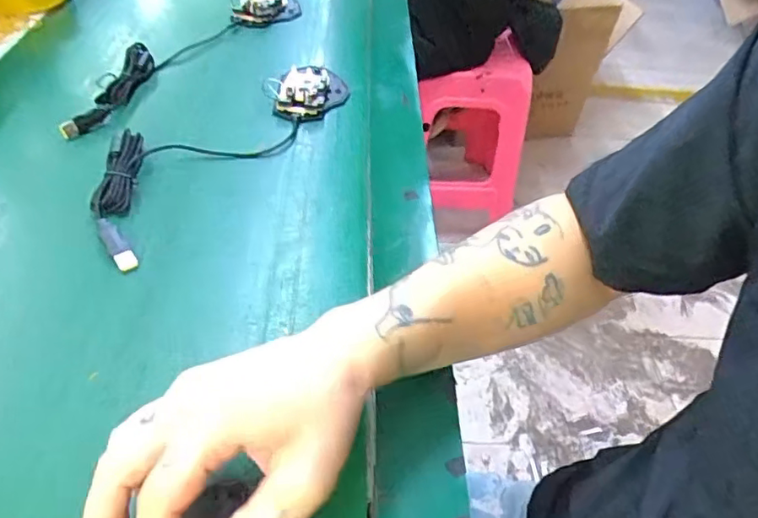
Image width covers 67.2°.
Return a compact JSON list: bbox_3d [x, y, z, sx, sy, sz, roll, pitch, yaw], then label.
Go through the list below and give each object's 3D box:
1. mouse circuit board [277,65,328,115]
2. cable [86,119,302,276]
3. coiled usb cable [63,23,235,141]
[{"bbox_3d":[-0.079,-0.181,0.602,0.045,0.012,0.089,3,45,-2],"label":"mouse circuit board"},{"bbox_3d":[-0.177,-0.086,0.497,0.116,0.010,0.224,23,48,17],"label":"cable"},{"bbox_3d":[-0.253,-0.217,0.633,0.052,0.026,0.287,15,45,8],"label":"coiled usb cable"}]

